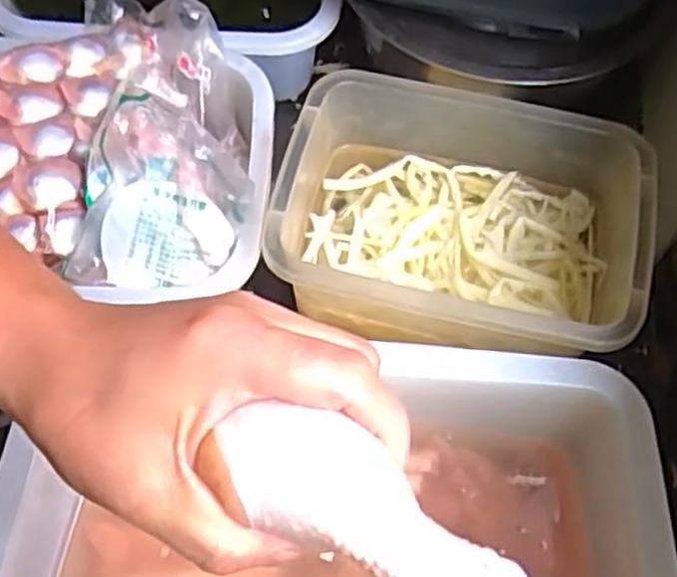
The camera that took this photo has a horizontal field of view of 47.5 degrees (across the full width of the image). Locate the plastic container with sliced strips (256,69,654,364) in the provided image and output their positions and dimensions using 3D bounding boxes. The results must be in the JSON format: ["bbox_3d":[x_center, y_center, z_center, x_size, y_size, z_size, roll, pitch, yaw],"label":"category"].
[{"bbox_3d":[0.084,-0.044,0.567,0.263,0.100,0.177,18,62,9],"label":"plastic container with sliced strips"}]

